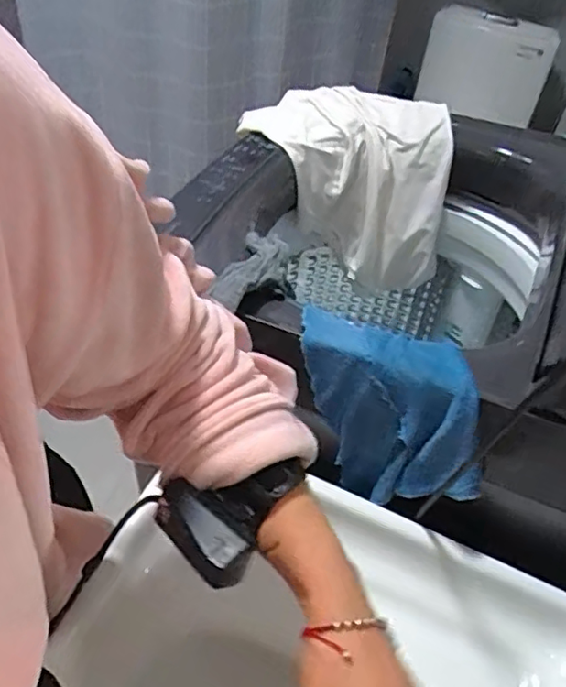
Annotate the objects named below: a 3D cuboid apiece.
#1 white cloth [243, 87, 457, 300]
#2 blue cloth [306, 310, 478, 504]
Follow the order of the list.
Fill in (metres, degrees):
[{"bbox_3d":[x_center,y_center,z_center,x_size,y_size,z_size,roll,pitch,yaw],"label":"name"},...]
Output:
[{"bbox_3d":[0.091,-0.235,0.921,0.316,0.215,0.185,21,48,14],"label":"white cloth"},{"bbox_3d":[0.095,0.062,0.560,0.194,0.139,0.097,22,48,15],"label":"blue cloth"}]

